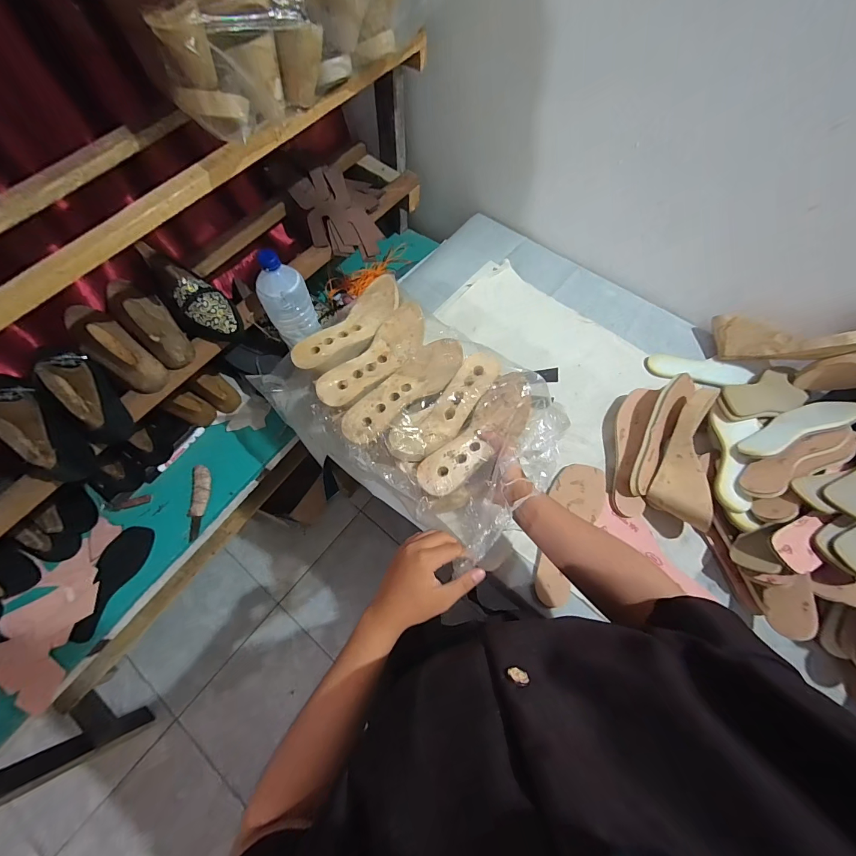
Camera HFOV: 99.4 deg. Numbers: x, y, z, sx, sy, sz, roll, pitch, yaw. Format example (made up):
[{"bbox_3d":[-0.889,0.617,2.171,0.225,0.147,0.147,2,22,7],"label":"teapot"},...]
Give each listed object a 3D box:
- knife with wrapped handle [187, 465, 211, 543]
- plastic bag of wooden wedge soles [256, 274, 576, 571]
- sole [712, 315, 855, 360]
[{"bbox_3d":[-0.465,0.149,0.738,0.034,0.018,0.150,-5,66,-3],"label":"knife with wrapped handle"},{"bbox_3d":[-0.019,-0.038,0.597,0.425,0.162,0.268,39,71,15],"label":"plastic bag of wooden wedge soles"},{"bbox_3d":[0.648,-0.158,0.660,0.058,0.080,0.226,-43,36,-18],"label":"sole"}]

